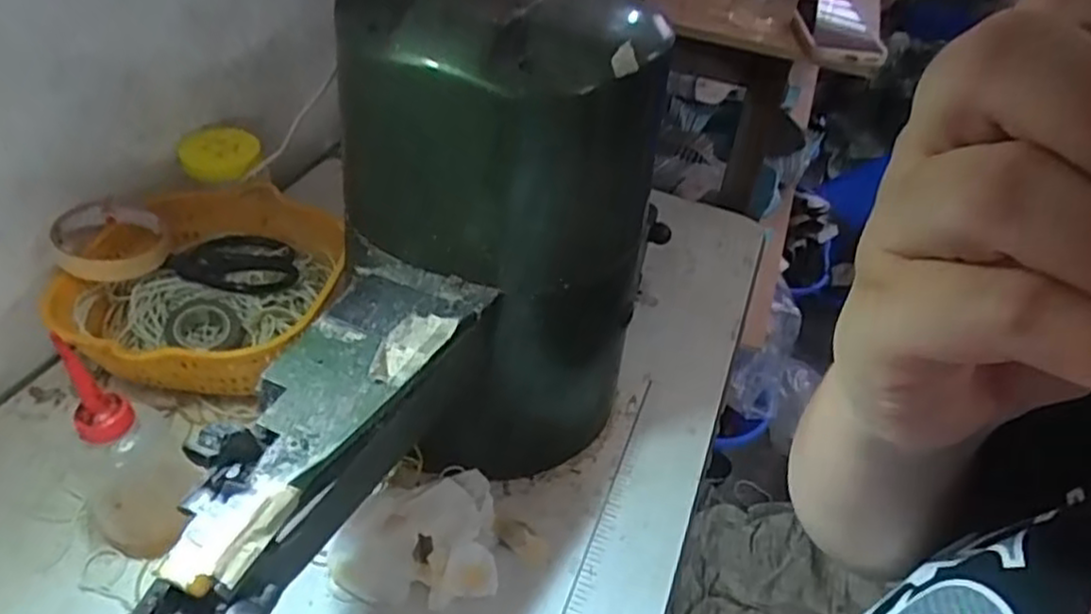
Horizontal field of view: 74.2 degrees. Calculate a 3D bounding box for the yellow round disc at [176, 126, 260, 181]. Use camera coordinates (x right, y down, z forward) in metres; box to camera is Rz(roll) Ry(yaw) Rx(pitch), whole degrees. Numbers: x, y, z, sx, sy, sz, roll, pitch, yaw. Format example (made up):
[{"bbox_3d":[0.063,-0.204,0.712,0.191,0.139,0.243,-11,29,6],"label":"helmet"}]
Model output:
[{"bbox_3d":[-0.302,-0.144,0.668,0.067,0.009,0.066,5,57,-8],"label":"yellow round disc"}]

